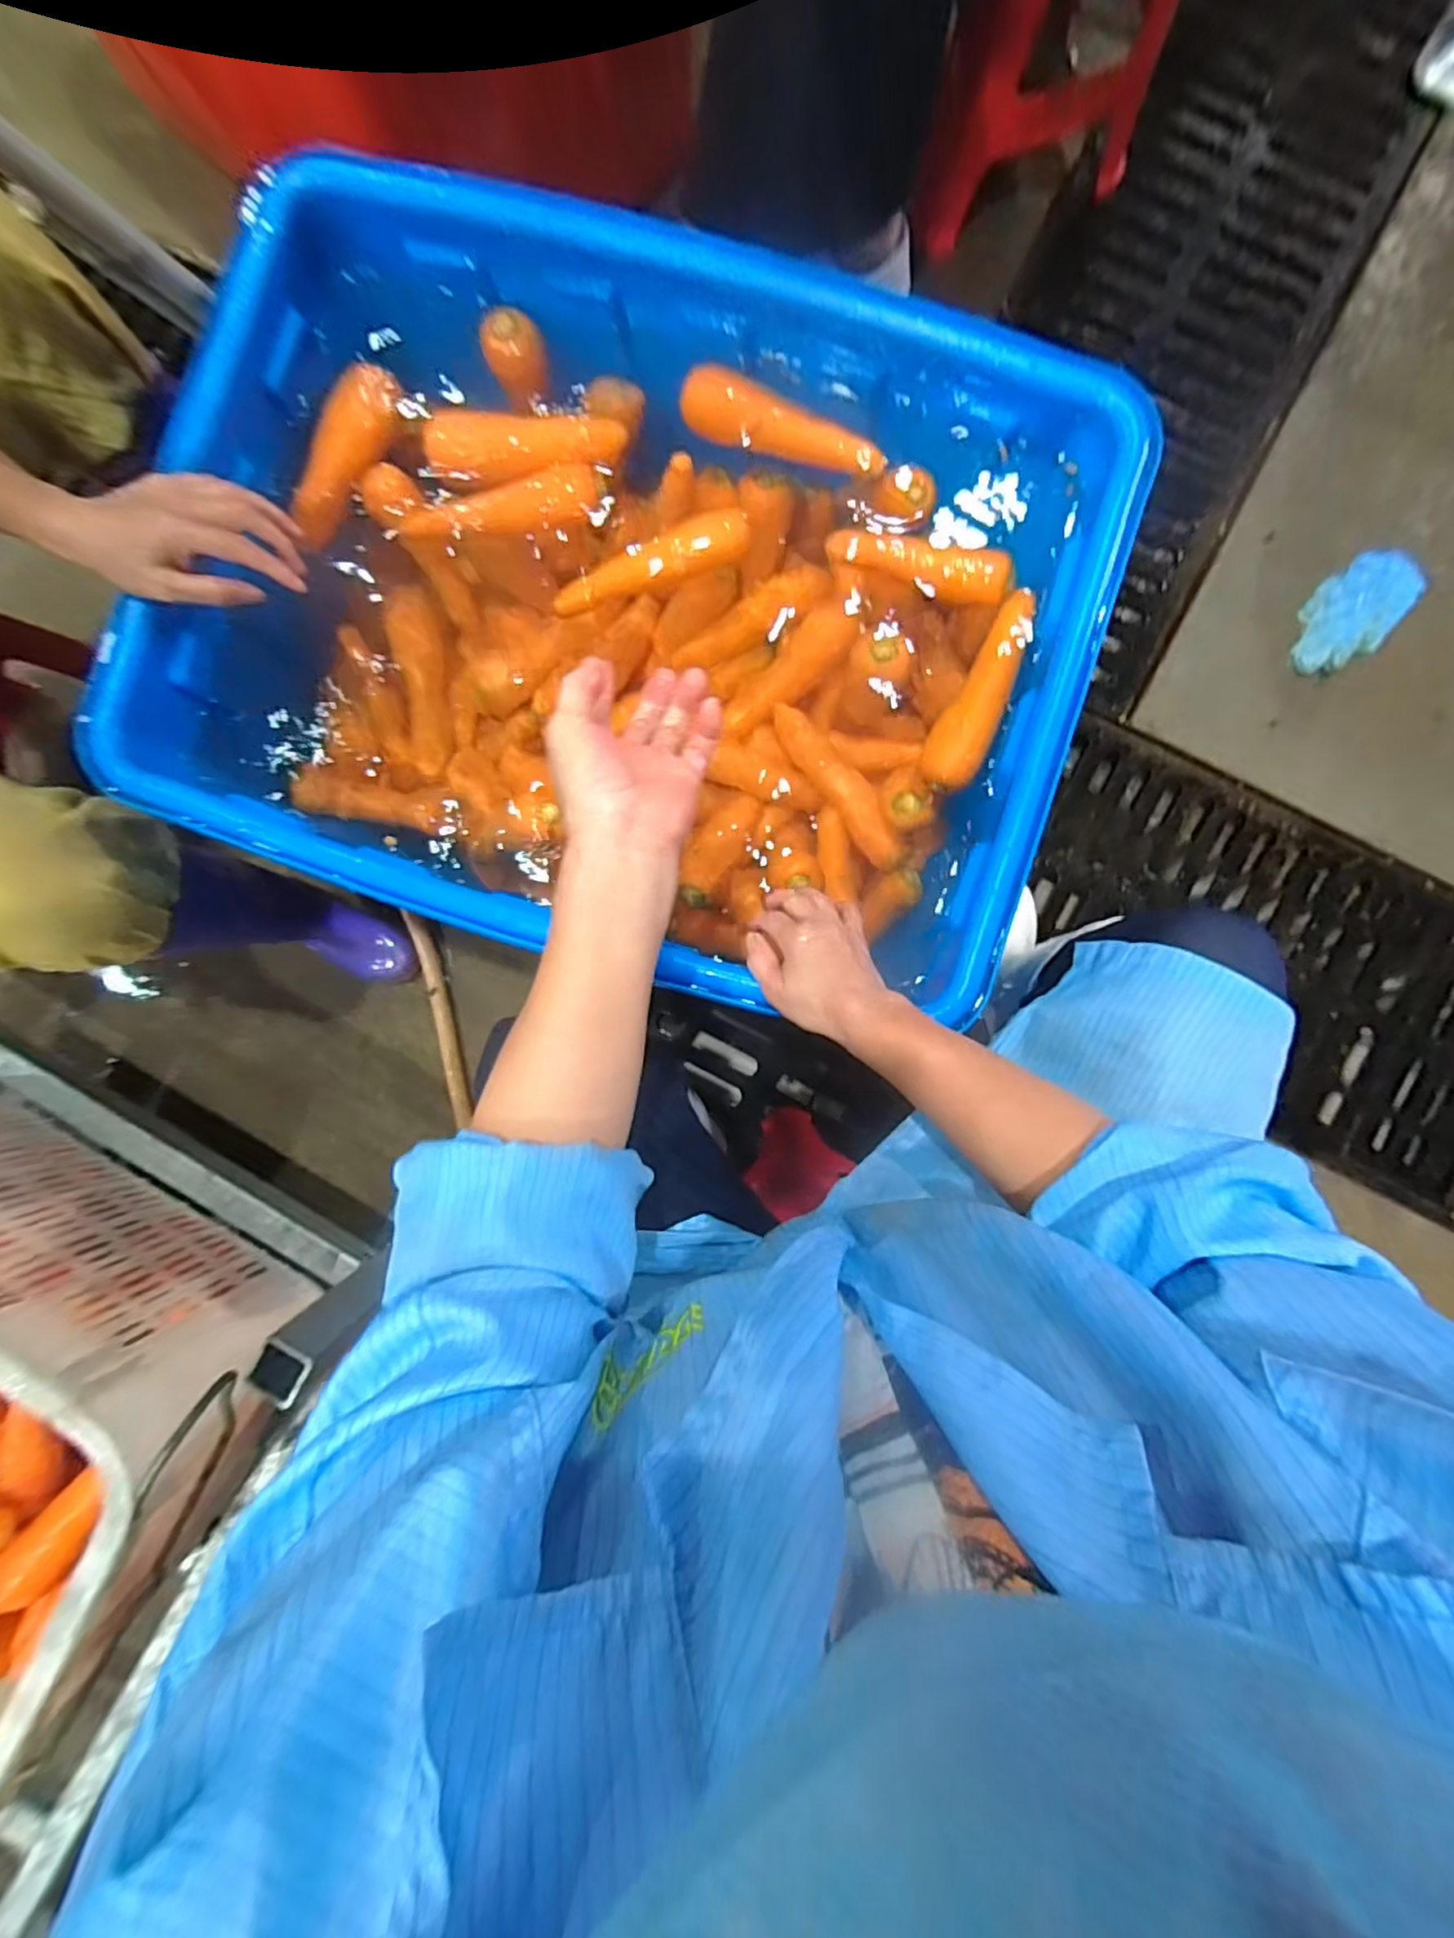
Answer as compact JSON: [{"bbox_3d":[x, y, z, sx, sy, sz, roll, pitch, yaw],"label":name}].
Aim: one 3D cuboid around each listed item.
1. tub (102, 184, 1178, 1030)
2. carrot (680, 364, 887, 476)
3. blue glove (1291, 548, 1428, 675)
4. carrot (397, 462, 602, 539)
[{"bbox_3d":[-0.079,-0.286,0.567,0.706,0.233,0.533,19,90,2],"label":"tub"},{"bbox_3d":[0.048,-0.461,0.551,0.174,0.034,0.040,16,90,2],"label":"carrot"},{"bbox_3d":[0.791,-0.452,0.820,0.100,0.014,0.191,39,93,4],"label":"blue glove"},{"bbox_3d":[-0.191,-0.397,0.560,0.168,0.035,0.042,-23,87,-12],"label":"carrot"}]

